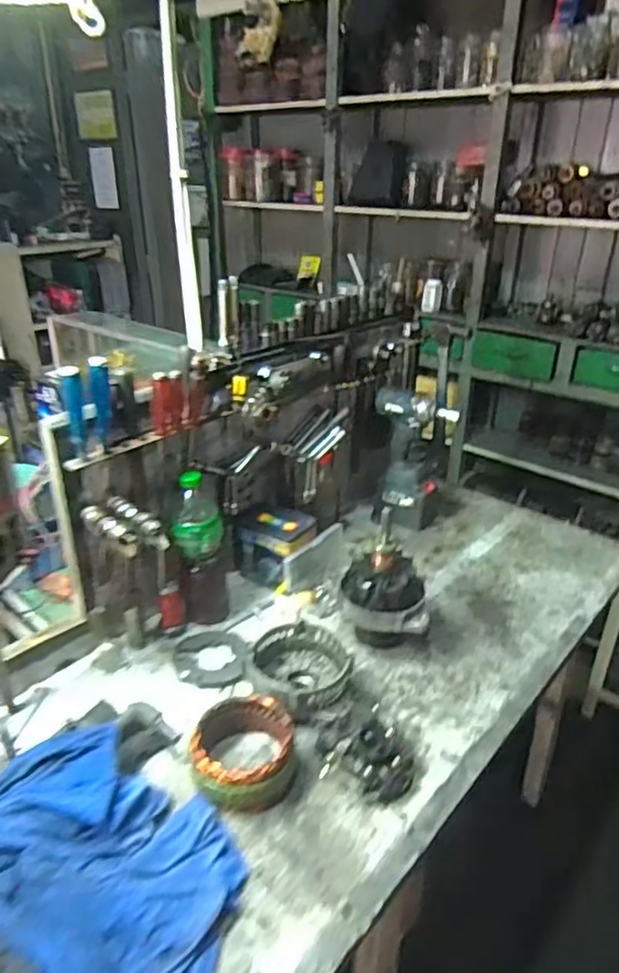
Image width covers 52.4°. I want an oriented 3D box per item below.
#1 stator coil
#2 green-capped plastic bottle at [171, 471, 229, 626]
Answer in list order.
[{"bbox_3d":[-0.087,0.346,0.818,0.138,0.062,0.132,-5,28,-11],"label":"stator coil"},{"bbox_3d":[-0.180,0.105,1.059,0.080,0.266,0.083,-3,27,-8],"label":"green-capped plastic bottle"}]

